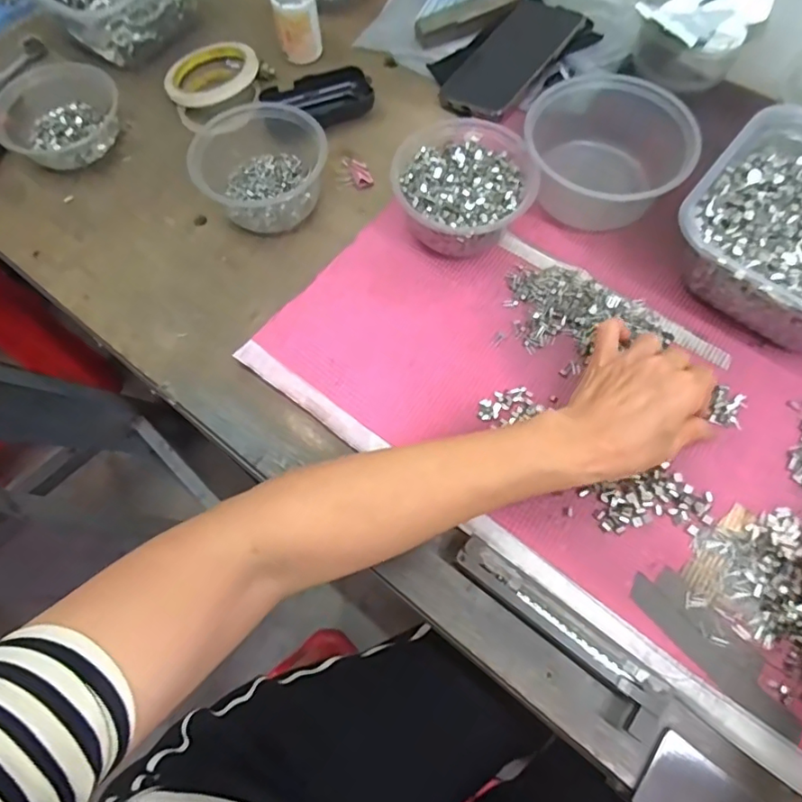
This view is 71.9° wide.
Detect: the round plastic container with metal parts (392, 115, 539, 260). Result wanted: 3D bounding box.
[{"bbox_3d":[0.051,-0.178,0.471,0.109,0.059,0.112,-1,69,3],"label":"round plastic container with metal parts"}]

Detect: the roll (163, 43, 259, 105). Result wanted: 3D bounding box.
[{"bbox_3d":[-0.198,-0.348,0.577,0.095,0.013,0.095,-1,69,3],"label":"roll"}]

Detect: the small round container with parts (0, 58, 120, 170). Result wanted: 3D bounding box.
[{"bbox_3d":[-0.334,-0.281,0.544,0.111,0.042,0.116,-1,69,3],"label":"small round container with parts"}]

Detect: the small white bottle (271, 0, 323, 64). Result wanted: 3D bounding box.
[{"bbox_3d":[-0.107,-0.398,0.561,0.044,0.071,0.042,-6,69,1],"label":"small white bottle"}]

